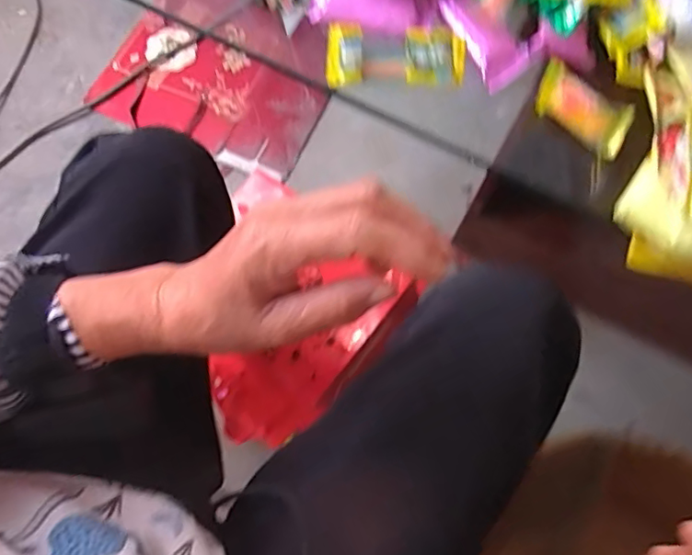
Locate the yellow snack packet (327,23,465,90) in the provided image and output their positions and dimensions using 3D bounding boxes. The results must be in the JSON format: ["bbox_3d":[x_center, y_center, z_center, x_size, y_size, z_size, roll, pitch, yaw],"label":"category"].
[{"bbox_3d":[0.036,-0.163,0.416,0.100,0.021,0.038,1,71,1],"label":"yellow snack packet"}]

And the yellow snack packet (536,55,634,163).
[{"bbox_3d":[0.167,-0.119,0.400,0.071,0.015,0.033,36,107,5],"label":"yellow snack packet"}]

